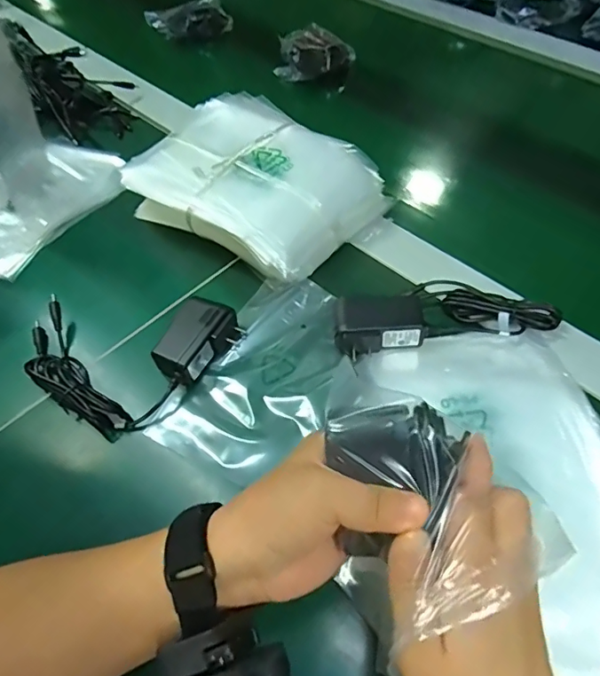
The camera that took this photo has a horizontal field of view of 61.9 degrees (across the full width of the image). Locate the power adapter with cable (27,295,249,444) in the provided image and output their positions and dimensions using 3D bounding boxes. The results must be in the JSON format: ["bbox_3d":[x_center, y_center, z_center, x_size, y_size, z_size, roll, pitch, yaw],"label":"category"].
[{"bbox_3d":[-0.151,-0.002,0.426,0.150,0.027,0.144,34,64,23],"label":"power adapter with cable"}]

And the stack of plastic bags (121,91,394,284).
[{"bbox_3d":[-0.054,-0.158,0.502,0.232,0.072,0.176,35,64,24],"label":"stack of plastic bags"}]

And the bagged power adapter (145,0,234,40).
[{"bbox_3d":[-0.168,-0.496,0.783,0.128,0.040,0.062,-35,61,-20],"label":"bagged power adapter"}]

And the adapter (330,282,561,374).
[{"bbox_3d":[0.121,-0.021,0.424,0.182,0.026,0.068,-11,56,-5],"label":"adapter"}]

